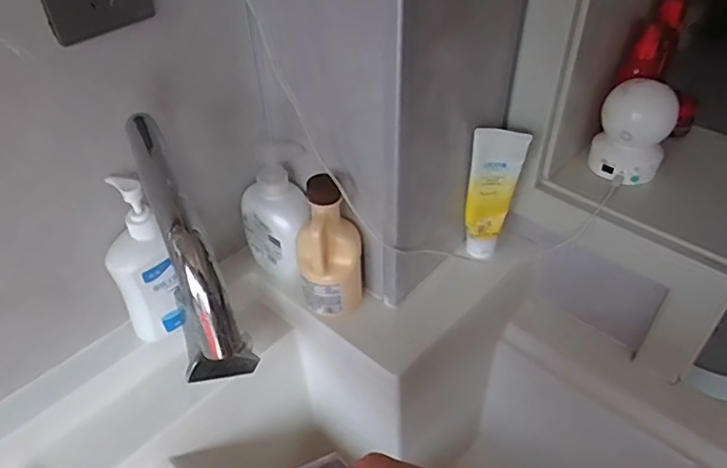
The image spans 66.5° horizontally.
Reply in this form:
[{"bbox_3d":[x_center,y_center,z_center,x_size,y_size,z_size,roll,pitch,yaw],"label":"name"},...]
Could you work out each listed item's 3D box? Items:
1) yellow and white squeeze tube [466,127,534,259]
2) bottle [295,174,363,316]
[{"bbox_3d":[0.155,-0.048,0.661,0.058,0.175,0.030,8,42,10],"label":"yellow and white squeeze tube"},{"bbox_3d":[-0.037,0.013,0.599,0.070,0.157,0.057,-5,42,-5],"label":"bottle"}]

